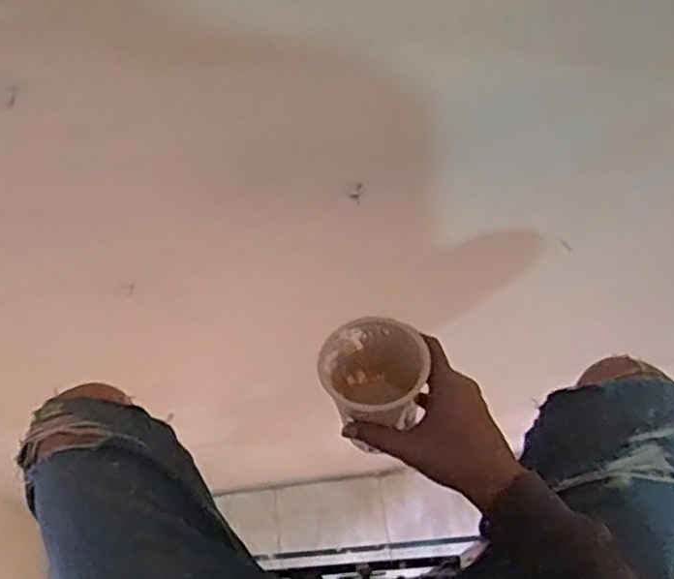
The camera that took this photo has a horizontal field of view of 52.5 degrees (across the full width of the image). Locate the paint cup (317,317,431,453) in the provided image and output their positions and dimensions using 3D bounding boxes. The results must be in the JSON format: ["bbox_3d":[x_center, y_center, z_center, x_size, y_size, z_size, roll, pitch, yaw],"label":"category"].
[{"bbox_3d":[0.029,0.076,0.608,0.087,0.094,0.074,-1,66,-2],"label":"paint cup"}]

